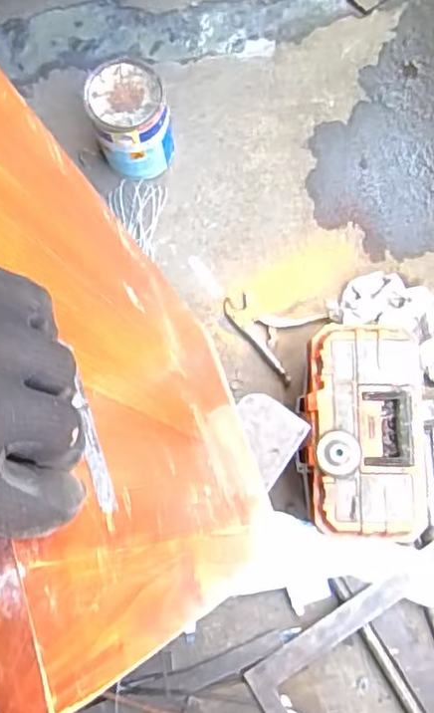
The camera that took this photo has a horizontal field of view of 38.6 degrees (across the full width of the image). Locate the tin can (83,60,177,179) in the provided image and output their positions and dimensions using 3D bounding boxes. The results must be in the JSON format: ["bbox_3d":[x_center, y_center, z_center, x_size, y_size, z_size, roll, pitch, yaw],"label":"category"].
[{"bbox_3d":[-0.181,-0.499,1.331,0.158,0.210,0.156,0,80,2],"label":"tin can"}]

